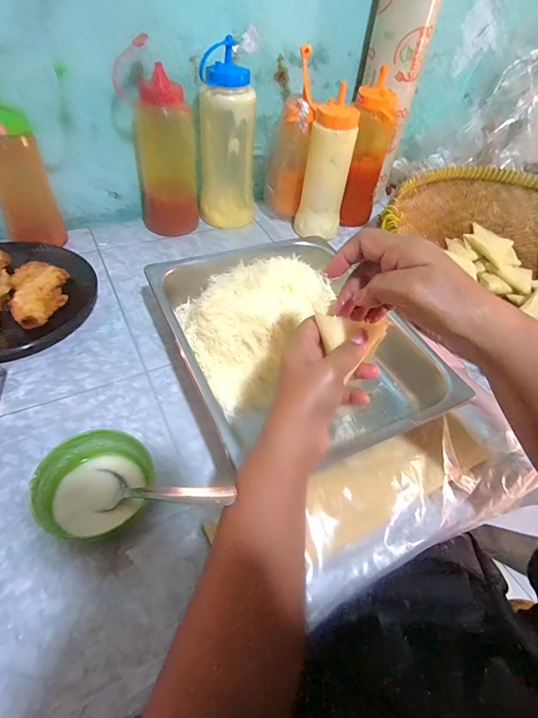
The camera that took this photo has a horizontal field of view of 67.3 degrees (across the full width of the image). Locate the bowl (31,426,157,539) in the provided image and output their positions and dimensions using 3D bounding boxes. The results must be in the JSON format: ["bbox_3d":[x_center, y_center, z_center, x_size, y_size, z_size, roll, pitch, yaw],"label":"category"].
[{"bbox_3d":[-0.149,0.108,0.352,0.088,0.042,0.081,4,48,-4],"label":"bowl"}]

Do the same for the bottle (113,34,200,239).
[{"bbox_3d":[-0.156,-0.300,0.600,0.071,0.220,0.075,26,50,15],"label":"bottle"}]

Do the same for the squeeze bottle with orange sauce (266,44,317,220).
[{"bbox_3d":[0.034,-0.347,0.661,0.073,0.222,0.061,19,48,9],"label":"squeeze bottle with orange sauce"}]

